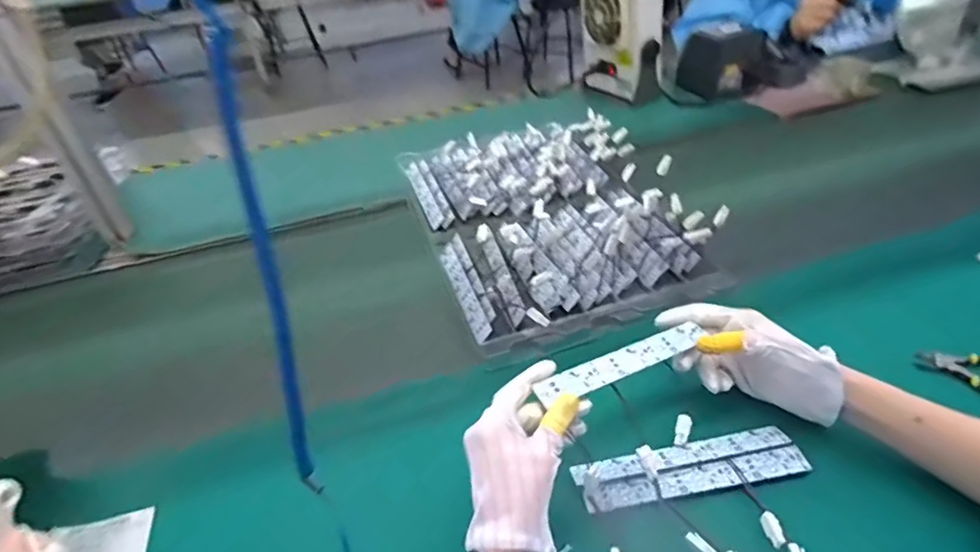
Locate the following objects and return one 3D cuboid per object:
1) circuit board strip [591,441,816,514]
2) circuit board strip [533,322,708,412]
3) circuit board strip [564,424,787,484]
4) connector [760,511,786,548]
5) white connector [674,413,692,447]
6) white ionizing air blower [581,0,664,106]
[{"bbox_3d":[0.178,0.170,0.463,0.181,0.004,0.024,-10,53,-5],"label":"circuit board strip"},{"bbox_3d":[0.114,0.074,0.471,0.179,0.005,0.024,-14,52,-29],"label":"circuit board strip"},{"bbox_3d":[0.165,0.154,0.478,0.188,0.007,0.024,-10,37,-5],"label":"circuit board strip"},{"bbox_3d":[0.215,0.192,0.417,0.012,0.010,0.025,-9,49,-2],"label":"connector"},{"bbox_3d":[0.171,0.137,0.488,0.012,0.028,0.008,11,-3,22],"label":"white connector"},{"bbox_3d":[0.259,-0.479,1.086,0.100,0.241,0.149,-23,40,-20],"label":"white ionizing air blower"}]

